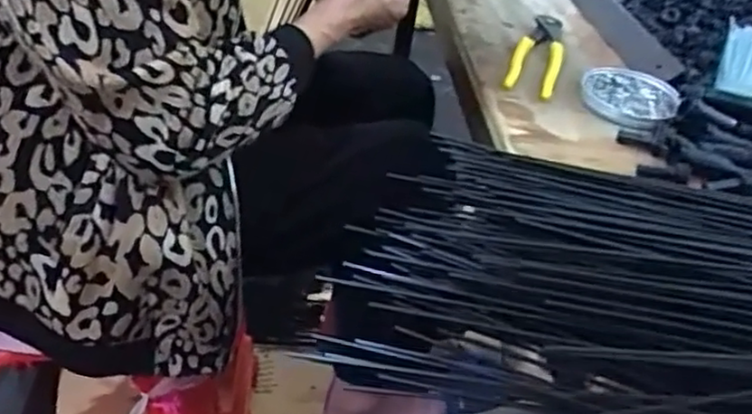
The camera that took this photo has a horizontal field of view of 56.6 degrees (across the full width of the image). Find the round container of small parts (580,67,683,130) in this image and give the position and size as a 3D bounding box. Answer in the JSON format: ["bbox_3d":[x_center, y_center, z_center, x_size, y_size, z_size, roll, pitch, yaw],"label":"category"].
[{"bbox_3d":[0.233,-0.103,0.641,0.085,0.012,0.097,24,41,17],"label":"round container of small parts"}]

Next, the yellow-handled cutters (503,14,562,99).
[{"bbox_3d":[0.163,-0.155,0.695,0.046,0.018,0.174,17,39,9],"label":"yellow-handled cutters"}]

